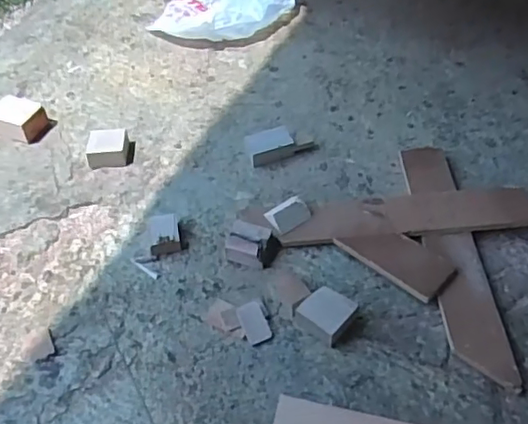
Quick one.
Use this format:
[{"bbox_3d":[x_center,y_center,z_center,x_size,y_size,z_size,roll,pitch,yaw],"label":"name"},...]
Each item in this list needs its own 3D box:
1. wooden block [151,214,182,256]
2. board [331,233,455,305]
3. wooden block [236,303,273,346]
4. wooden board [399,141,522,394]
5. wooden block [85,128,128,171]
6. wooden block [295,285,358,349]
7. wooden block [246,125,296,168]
[{"bbox_3d":[-0.129,0.030,0.767,0.039,0.034,0.042,-10,50,-7],"label":"wooden block"},{"bbox_3d":[0.163,0.054,0.730,0.136,0.008,0.061,35,76,31],"label":"board"},{"bbox_3d":[-0.012,0.129,0.690,0.028,0.010,0.050,-19,52,-14],"label":"wooden block"},{"bbox_3d":[0.236,0.048,0.744,0.063,0.022,0.358,-3,50,-1],"label":"wooden board"},{"bbox_3d":[-0.230,-0.095,0.875,0.058,0.033,0.055,0,50,2],"label":"wooden block"},{"bbox_3d":[0.072,0.119,0.683,0.055,0.030,0.052,32,58,26],"label":"wooden block"},{"bbox_3d":[0.010,-0.097,0.864,0.064,0.032,0.038,-16,51,-12],"label":"wooden block"}]

